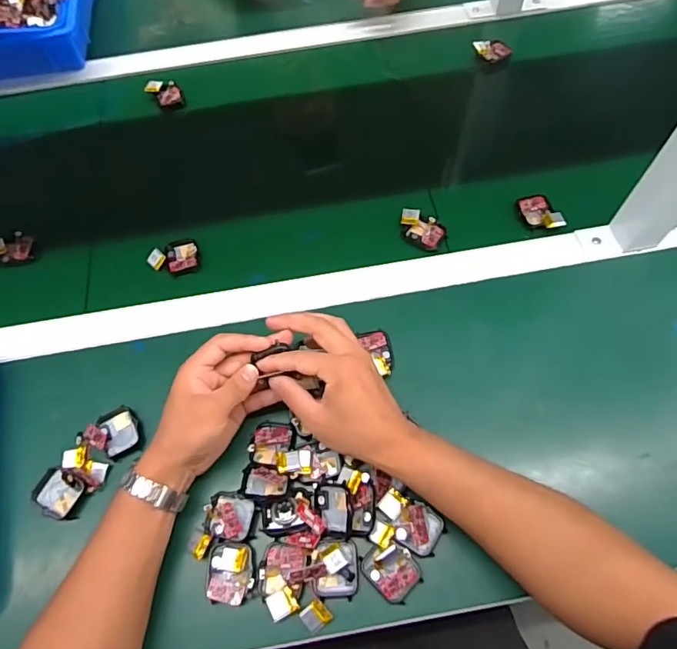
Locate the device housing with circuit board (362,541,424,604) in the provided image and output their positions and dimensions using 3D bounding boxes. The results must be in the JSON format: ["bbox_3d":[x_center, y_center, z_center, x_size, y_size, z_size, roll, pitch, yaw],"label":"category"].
[{"bbox_3d":[0.045,0.203,0.410,0.038,0.016,0.045,-40,68,-16],"label":"device housing with circuit board"}]

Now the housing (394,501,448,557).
[{"bbox_3d":[0.071,0.175,0.423,0.038,0.009,0.039,30,69,16],"label":"housing"}]

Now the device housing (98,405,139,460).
[{"bbox_3d":[-0.209,0.104,0.478,0.033,0.011,0.045,-23,65,-8],"label":"device housing"}]

